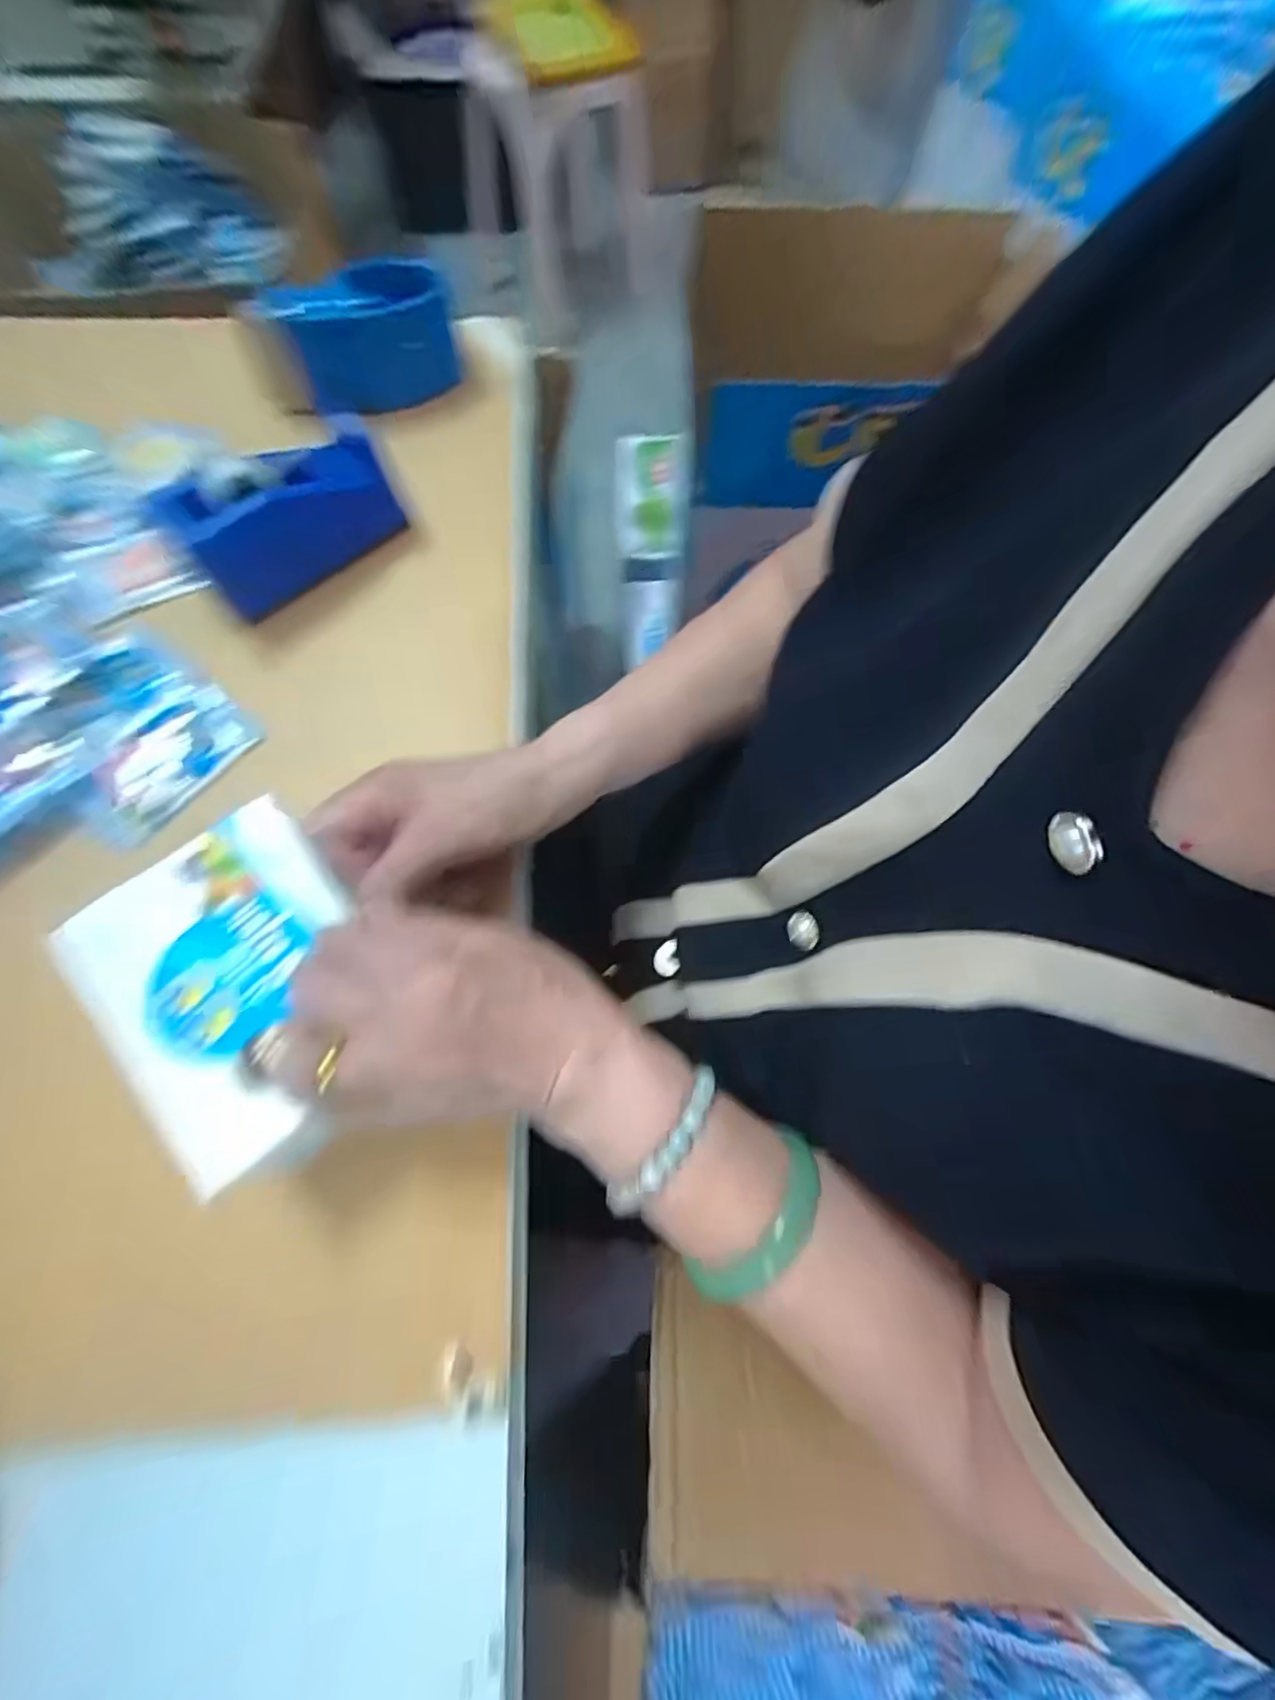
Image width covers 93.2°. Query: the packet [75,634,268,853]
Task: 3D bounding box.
[{"bbox_3d":[-0.314,-0.072,0.380,0.114,0.016,0.104,37,73,12],"label":"packet"}]

